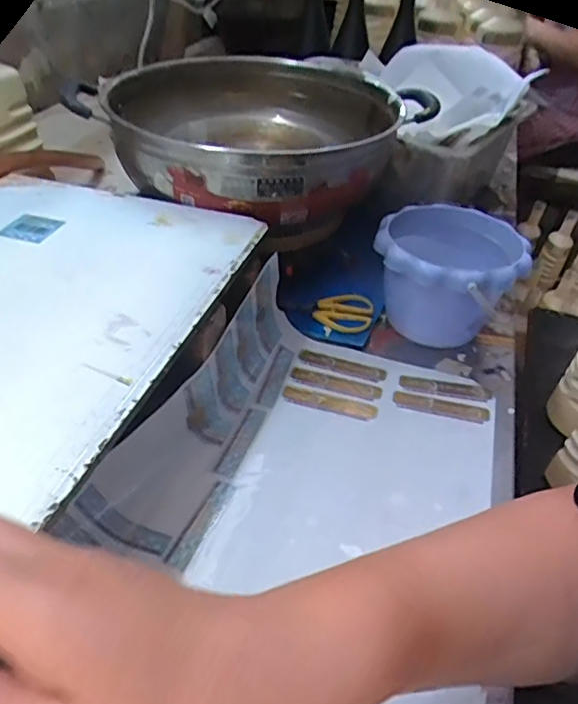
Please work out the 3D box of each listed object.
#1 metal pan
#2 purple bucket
[{"bbox_3d":[-0.042,-0.253,0.689,0.326,0.111,0.340,5,40,-4],"label":"metal pan"},{"bbox_3d":[0.172,-0.085,0.657,0.155,0.115,0.177,20,41,14],"label":"purple bucket"}]

